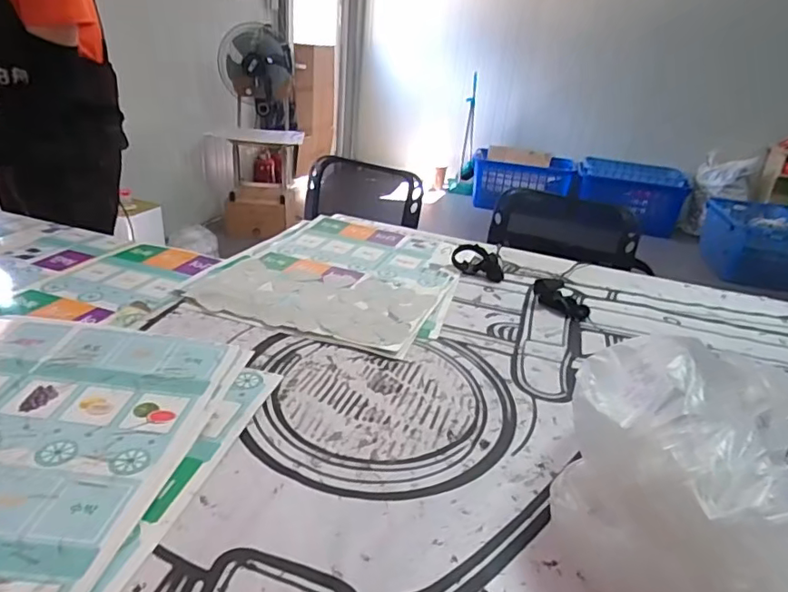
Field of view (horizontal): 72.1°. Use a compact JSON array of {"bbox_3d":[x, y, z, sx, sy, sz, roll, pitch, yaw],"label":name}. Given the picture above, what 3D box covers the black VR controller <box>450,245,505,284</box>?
[{"bbox_3d":[0.175,-0.072,1.119,0.117,0.054,0.038,23,32,30],"label":"black VR controller"}]

